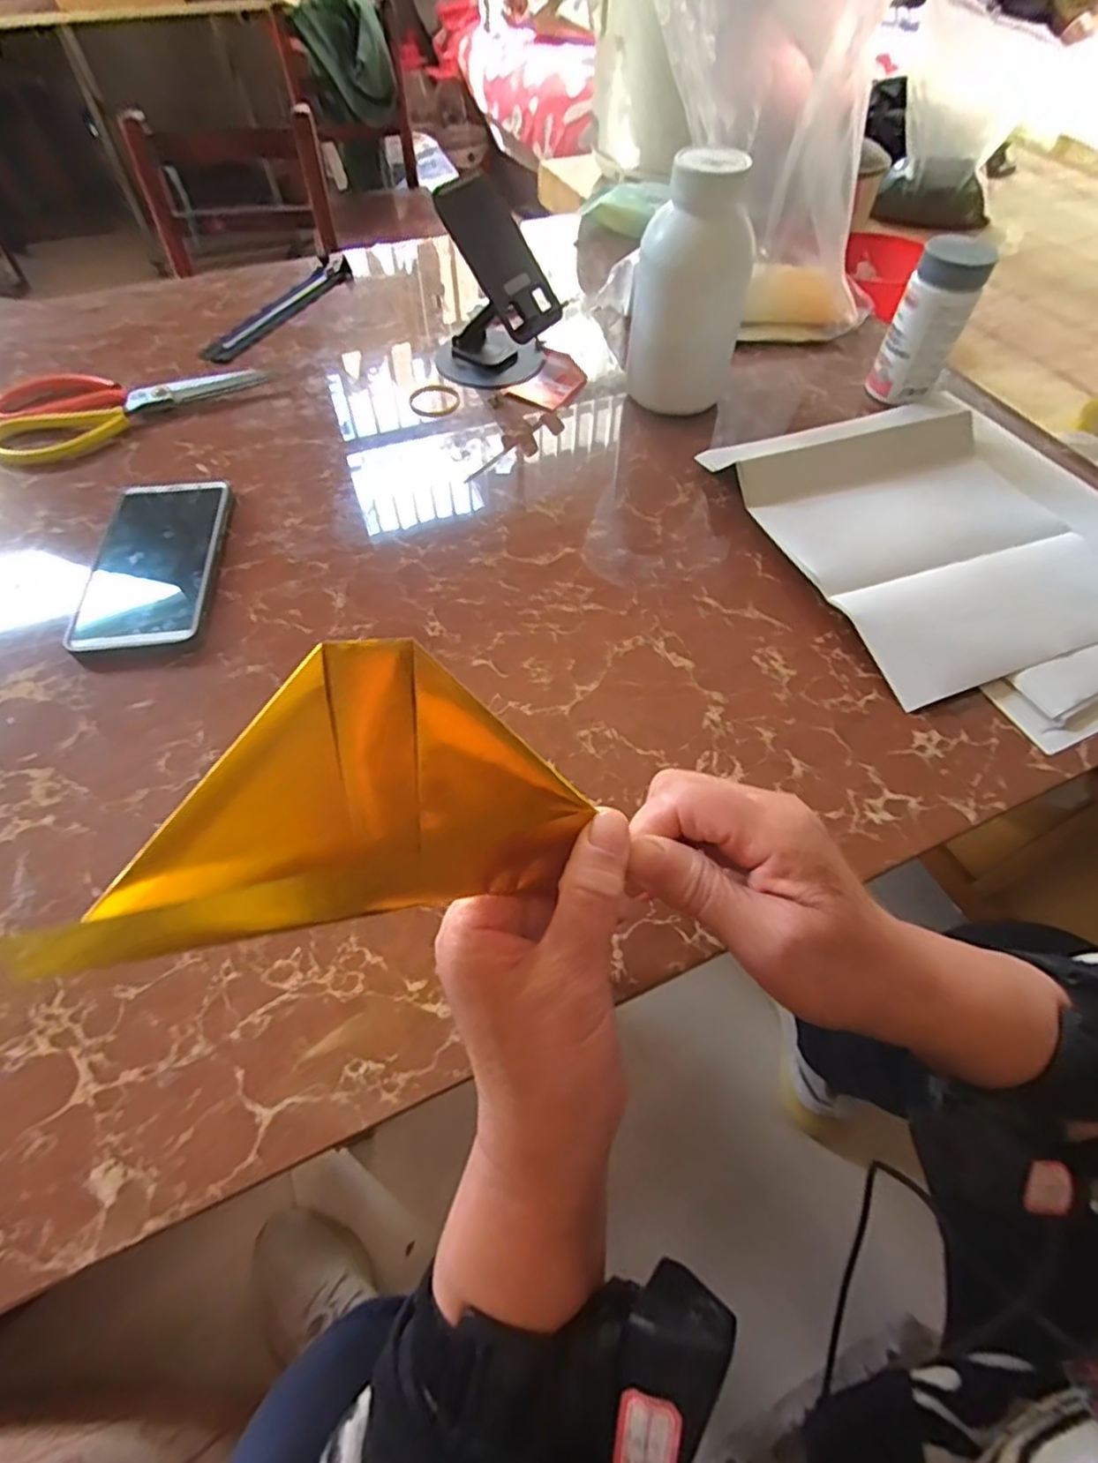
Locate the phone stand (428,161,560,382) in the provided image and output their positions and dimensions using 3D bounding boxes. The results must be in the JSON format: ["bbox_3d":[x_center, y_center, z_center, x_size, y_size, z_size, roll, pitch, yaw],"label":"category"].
[{"bbox_3d":[-0.047,-0.361,0.531,0.100,0.132,0.074,24,59,14],"label":"phone stand"}]

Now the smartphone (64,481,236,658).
[{"bbox_3d":[-0.260,-0.111,0.429,0.077,0.015,0.153,-5,57,-4],"label":"smartphone"}]

